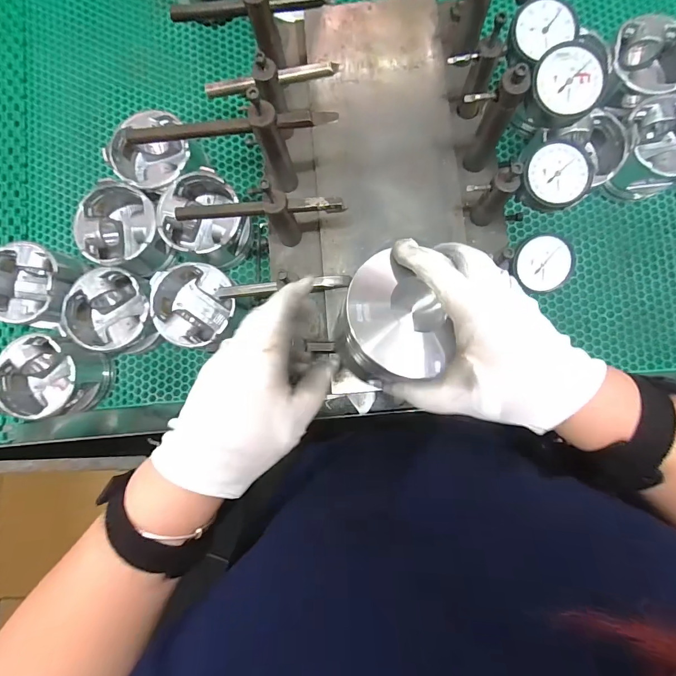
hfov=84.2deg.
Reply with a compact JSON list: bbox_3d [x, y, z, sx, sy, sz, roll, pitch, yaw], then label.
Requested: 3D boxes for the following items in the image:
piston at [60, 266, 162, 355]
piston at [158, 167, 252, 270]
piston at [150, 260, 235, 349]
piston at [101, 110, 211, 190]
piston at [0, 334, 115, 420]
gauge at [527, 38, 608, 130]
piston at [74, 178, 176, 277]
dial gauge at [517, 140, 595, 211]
[{"bbox_3d":[-0.274,-0.032,0.467,0.105,0.064,0.098,3,88,0],"label":"piston"},{"bbox_3d":[-0.163,-0.149,0.484,0.096,0.087,0.098,0,85,2],"label":"piston"},{"bbox_3d":[-0.178,-0.042,0.472,0.083,0.081,0.098,27,86,4],"label":"piston"},{"bbox_3d":[-0.227,-0.226,0.490,0.101,0.084,0.097,0,85,2],"label":"piston"},{"bbox_3d":[-0.352,0.047,0.472,0.099,0.090,0.092,5,85,2],"label":"piston"},{"bbox_3d":[0.178,-0.197,0.292,0.053,0.028,0.050,0,88,0],"label":"gauge"},{"bbox_3d":[-0.262,-0.135,0.478,0.113,0.065,0.101,15,88,2],"label":"piston"},{"bbox_3d":[0.185,-0.137,0.322,0.056,0.020,0.053,0,85,2],"label":"dial gauge"}]

